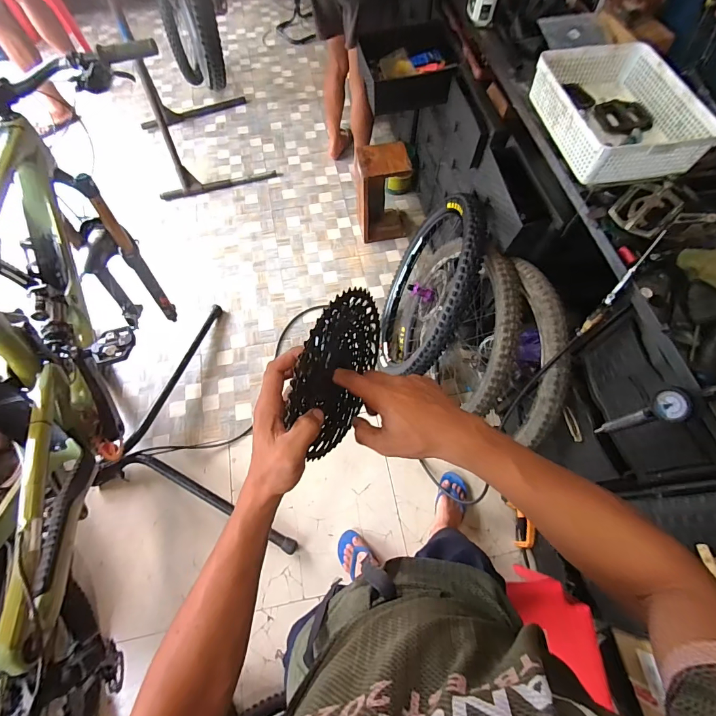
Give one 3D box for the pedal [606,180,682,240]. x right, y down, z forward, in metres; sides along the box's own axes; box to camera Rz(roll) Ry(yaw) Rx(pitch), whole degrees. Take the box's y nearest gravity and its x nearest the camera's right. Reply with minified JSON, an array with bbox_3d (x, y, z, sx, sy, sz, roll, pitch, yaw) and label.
[{"bbox_3d":[0.591,-0.308,0.754,0.103,0.099,0.017,48,30,23],"label":"pedal"}]

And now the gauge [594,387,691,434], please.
[{"bbox_3d":[0.530,0.110,0.696,0.032,0.217,0.055,-18,66,-7],"label":"gauge"}]

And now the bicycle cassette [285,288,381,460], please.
[{"bbox_3d":[-0.034,0.011,0.424,0.042,0.187,0.181,17,66,22],"label":"bicycle cassette"}]

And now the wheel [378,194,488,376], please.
[{"bbox_3d":[0.239,-0.237,1.352,0.093,0.676,0.667,16,65,-13],"label":"wheel"}]

